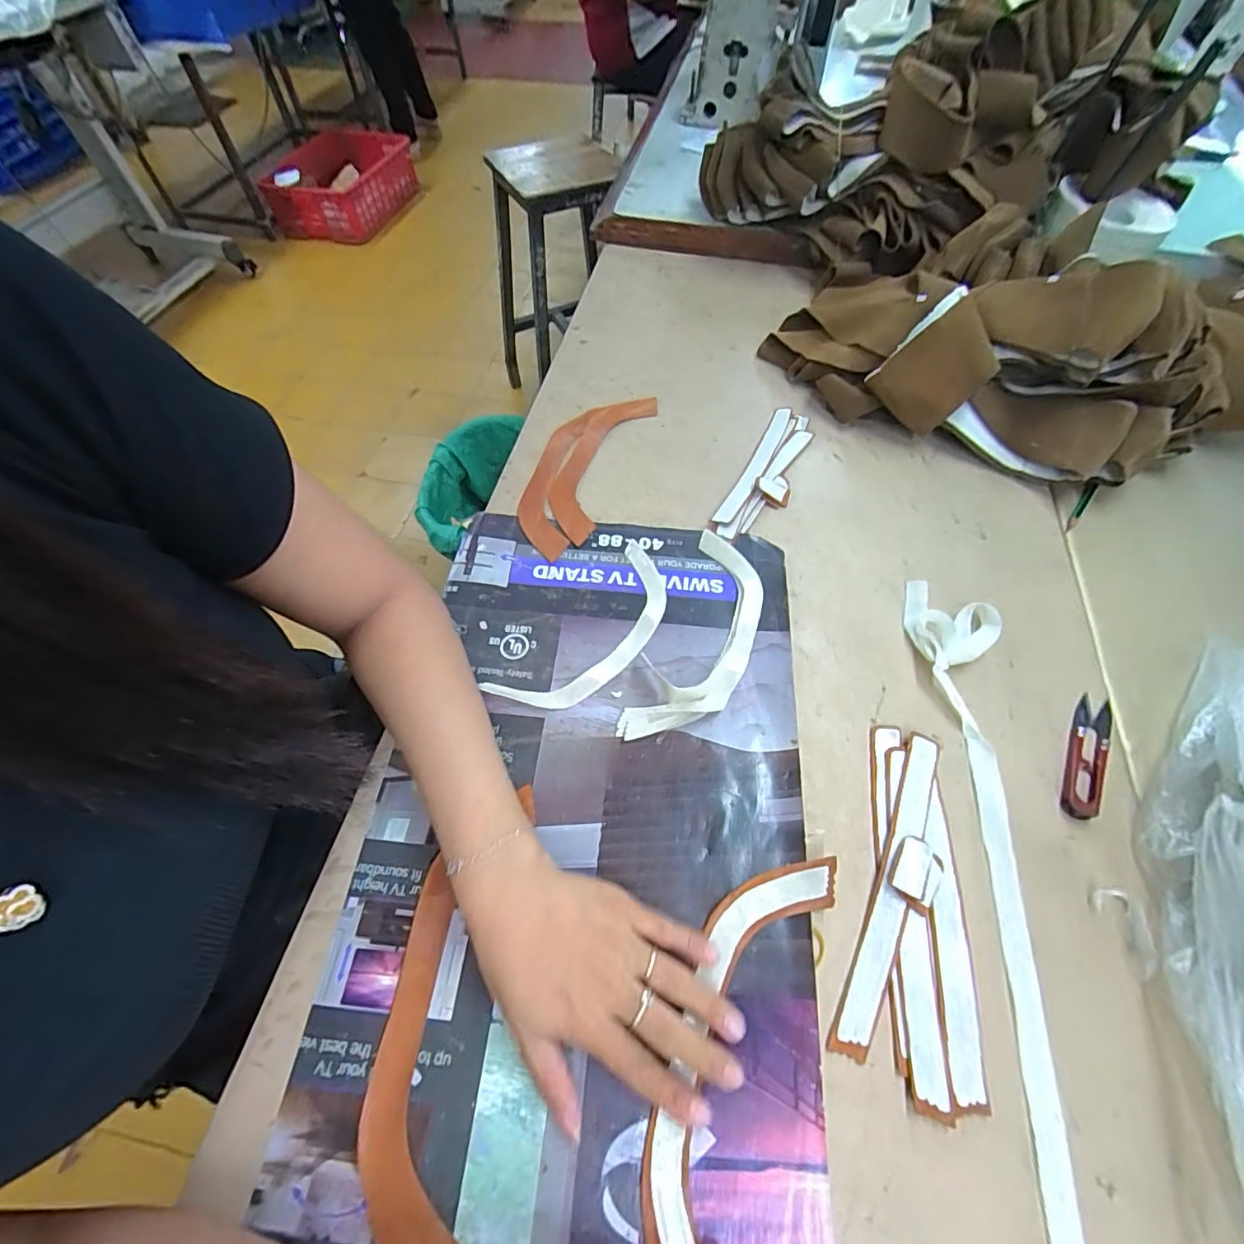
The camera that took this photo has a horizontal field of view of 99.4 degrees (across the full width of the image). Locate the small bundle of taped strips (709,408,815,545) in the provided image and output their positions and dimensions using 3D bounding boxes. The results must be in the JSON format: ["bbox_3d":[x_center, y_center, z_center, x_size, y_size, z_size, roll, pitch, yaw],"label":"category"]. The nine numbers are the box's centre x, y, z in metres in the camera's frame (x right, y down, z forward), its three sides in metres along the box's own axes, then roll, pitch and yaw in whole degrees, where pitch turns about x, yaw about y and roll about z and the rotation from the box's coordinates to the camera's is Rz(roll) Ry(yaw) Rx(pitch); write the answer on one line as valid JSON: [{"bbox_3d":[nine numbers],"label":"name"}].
[{"bbox_3d":[0.144,-0.146,0.517,0.051,0.013,0.185,25,63,14],"label":"small bundle of taped strips"}]

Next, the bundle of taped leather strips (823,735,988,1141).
[{"bbox_3d":[0.188,0.170,0.329,0.076,0.011,0.206,18,61,10],"label":"bundle of taped leather strips"}]

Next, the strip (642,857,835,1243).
[{"bbox_3d":[0.063,0.241,0.287,0.070,0.012,0.230,17,61,10],"label":"strip"}]

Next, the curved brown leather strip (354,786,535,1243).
[{"bbox_3d":[-0.101,0.214,0.307,0.063,0.005,0.225,5,60,3],"label":"curved brown leather strip"}]

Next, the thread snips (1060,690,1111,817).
[{"bbox_3d":[0.332,0.094,0.374,0.024,0.010,0.098,27,63,15],"label":"thread snips"}]

